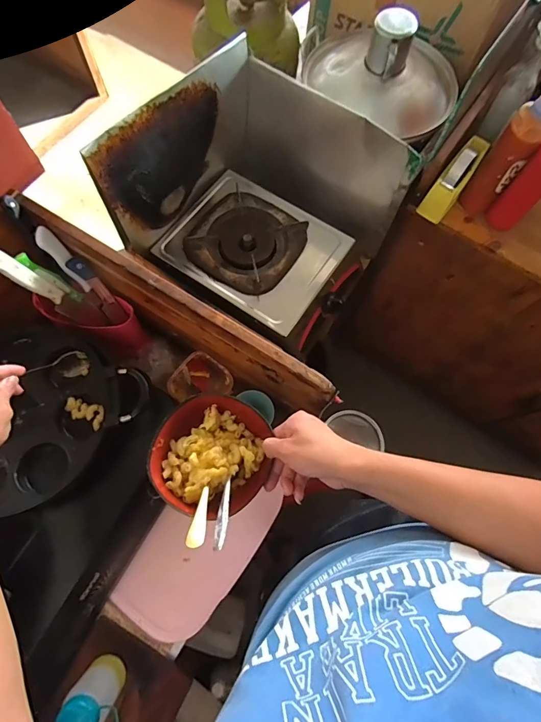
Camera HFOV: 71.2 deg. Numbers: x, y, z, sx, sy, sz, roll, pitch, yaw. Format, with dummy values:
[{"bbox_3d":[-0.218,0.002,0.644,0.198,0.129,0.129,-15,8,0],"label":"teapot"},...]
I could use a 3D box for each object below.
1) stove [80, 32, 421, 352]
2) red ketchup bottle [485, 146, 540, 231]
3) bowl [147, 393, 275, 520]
[{"bbox_3d":[-0.003,-0.301,0.732,0.424,0.294,0.378,28,72,8],"label":"stove"},{"bbox_3d":[0.516,-0.350,0.738,0.065,0.207,0.056,42,75,12],"label":"red ketchup bottle"},{"bbox_3d":[-0.076,0.121,0.502,0.150,0.054,0.150,1,71,-2],"label":"bowl"}]

